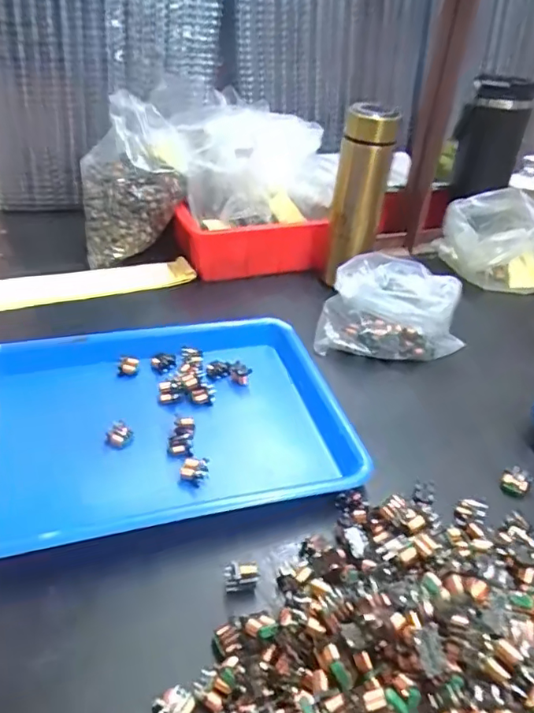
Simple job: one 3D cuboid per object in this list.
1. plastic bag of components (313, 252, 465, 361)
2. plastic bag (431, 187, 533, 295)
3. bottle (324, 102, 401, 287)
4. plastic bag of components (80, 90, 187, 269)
[{"bbox_3d":[0.143,-0.063,0.633,0.171,0.079,0.113,0,37,-5],"label":"plastic bag of components"},{"bbox_3d":[0.337,-0.171,0.779,0.157,0.109,0.131,5,37,2],"label":"plastic bag"},{"bbox_3d":[0.117,-0.195,0.697,0.060,0.237,0.056,13,38,13],"label":"bottle"},{"bbox_3d":[-0.179,-0.233,0.741,0.144,0.187,0.112,-5,38,-12],"label":"plastic bag of components"}]

